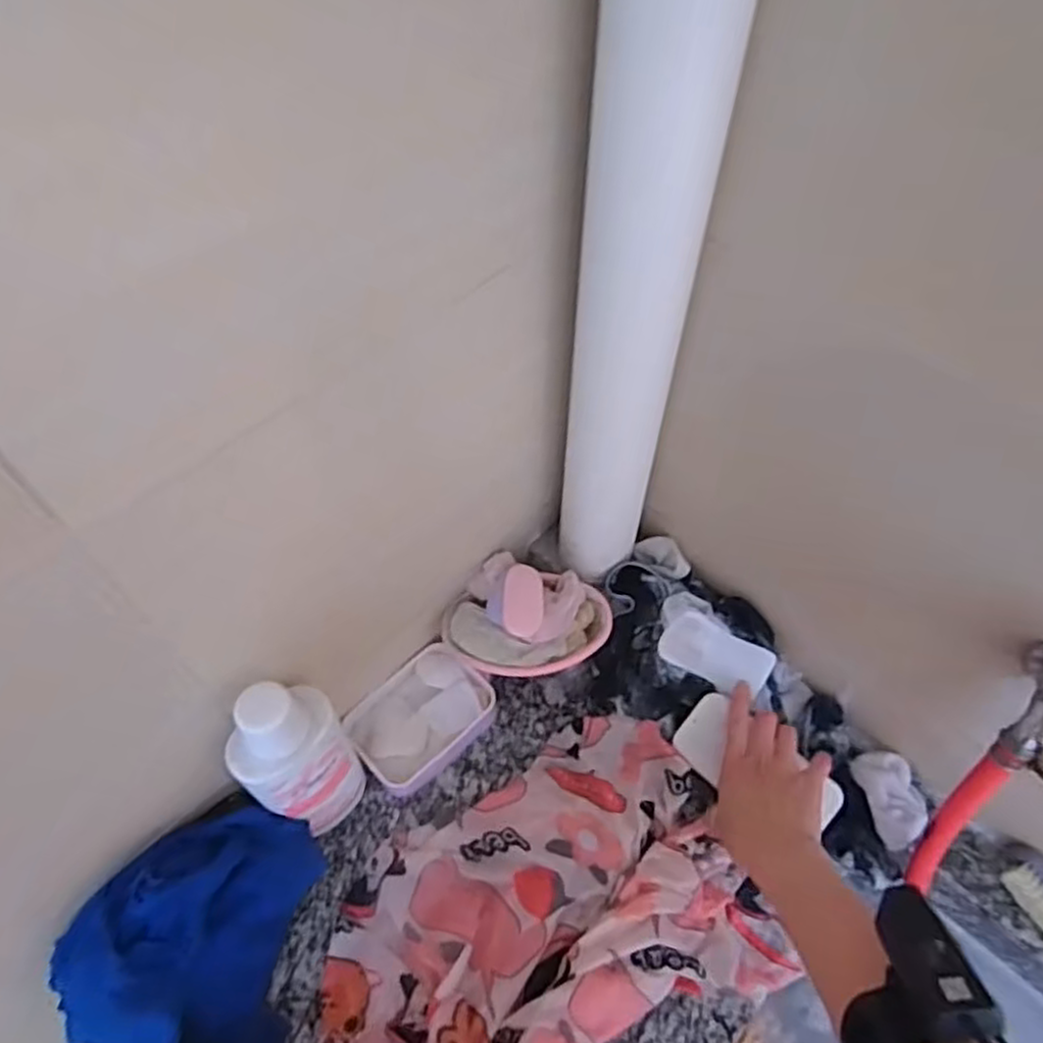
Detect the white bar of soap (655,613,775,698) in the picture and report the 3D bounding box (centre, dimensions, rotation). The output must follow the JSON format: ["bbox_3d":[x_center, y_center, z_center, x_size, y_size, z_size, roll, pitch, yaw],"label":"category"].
[{"bbox_3d":[0.186,0.125,0.699,0.100,0.020,0.052,24,92,14],"label":"white bar of soap"}]

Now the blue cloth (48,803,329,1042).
[{"bbox_3d":[-0.246,0.312,0.535,0.139,0.117,0.189,7,55,5],"label":"blue cloth"}]

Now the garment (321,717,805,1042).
[{"bbox_3d":[0.023,0.319,0.584,0.328,0.045,0.240,-26,58,-17],"label":"garment"}]

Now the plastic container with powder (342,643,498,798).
[{"bbox_3d":[-0.092,0.179,0.681,0.089,0.037,0.128,39,63,25],"label":"plastic container with powder"}]

